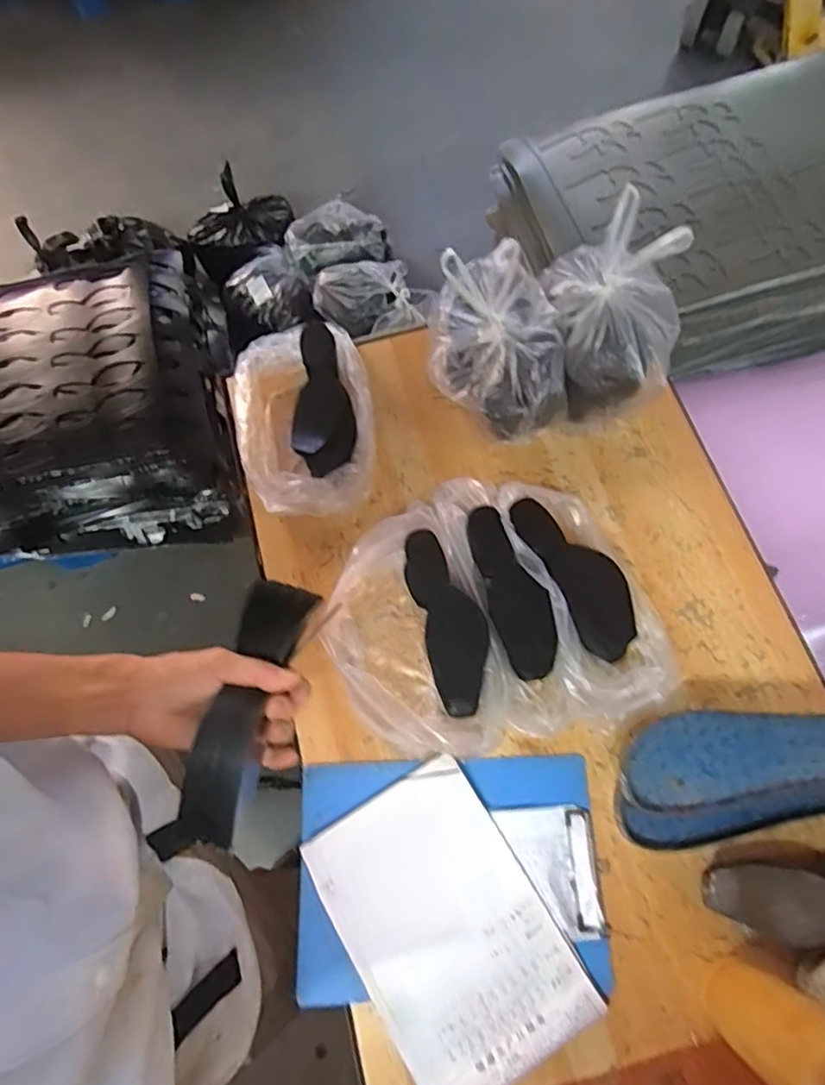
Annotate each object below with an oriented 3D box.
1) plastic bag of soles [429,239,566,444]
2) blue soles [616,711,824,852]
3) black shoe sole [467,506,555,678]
[{"bbox_3d":[0.106,-0.257,0.779,0.158,0.152,0.217,-9,70,0],"label":"plastic bag of soles"},{"bbox_3d":[0.351,0.234,0.648,0.278,0.065,0.130,-13,70,-2],"label":"blue soles"},{"bbox_3d":[0.111,0.053,0.699,0.066,0.015,0.205,-30,71,21],"label":"black shoe sole"}]

